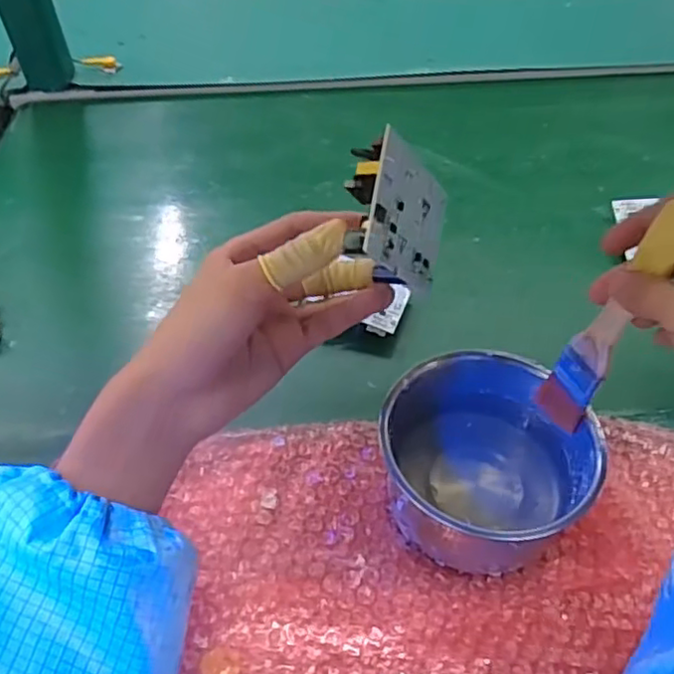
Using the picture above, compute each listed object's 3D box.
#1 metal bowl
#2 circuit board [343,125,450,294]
[{"bbox_3d":[0.082,0.074,0.384,0.110,0.061,0.110,0,49,0],"label":"metal bowl"},{"bbox_3d":[0.031,-0.062,0.333,0.016,0.082,0.063,6,81,32],"label":"circuit board"}]

